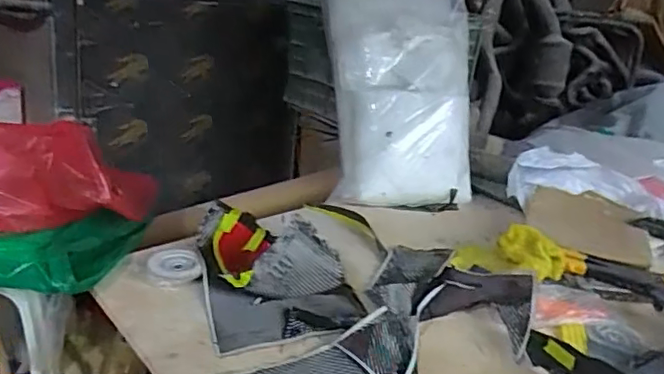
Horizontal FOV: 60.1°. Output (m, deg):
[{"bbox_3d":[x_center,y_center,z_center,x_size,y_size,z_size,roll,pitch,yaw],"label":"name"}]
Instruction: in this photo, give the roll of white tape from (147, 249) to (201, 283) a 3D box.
[{"bbox_3d":[-0.263,0.128,0.961,0.086,0.018,0.081,5,21,-2],"label":"roll of white tape"}]

